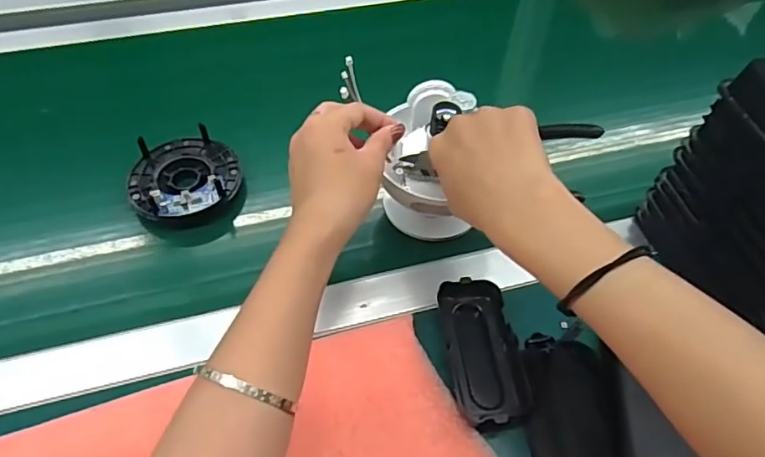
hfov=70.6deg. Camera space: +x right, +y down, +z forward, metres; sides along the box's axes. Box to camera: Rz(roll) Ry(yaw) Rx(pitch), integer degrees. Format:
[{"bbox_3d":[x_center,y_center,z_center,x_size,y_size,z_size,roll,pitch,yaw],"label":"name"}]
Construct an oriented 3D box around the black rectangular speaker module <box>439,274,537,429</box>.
[{"bbox_3d":[0.076,0.092,0.407,0.049,0.019,0.111,-5,53,-6],"label":"black rectangular speaker module"}]

